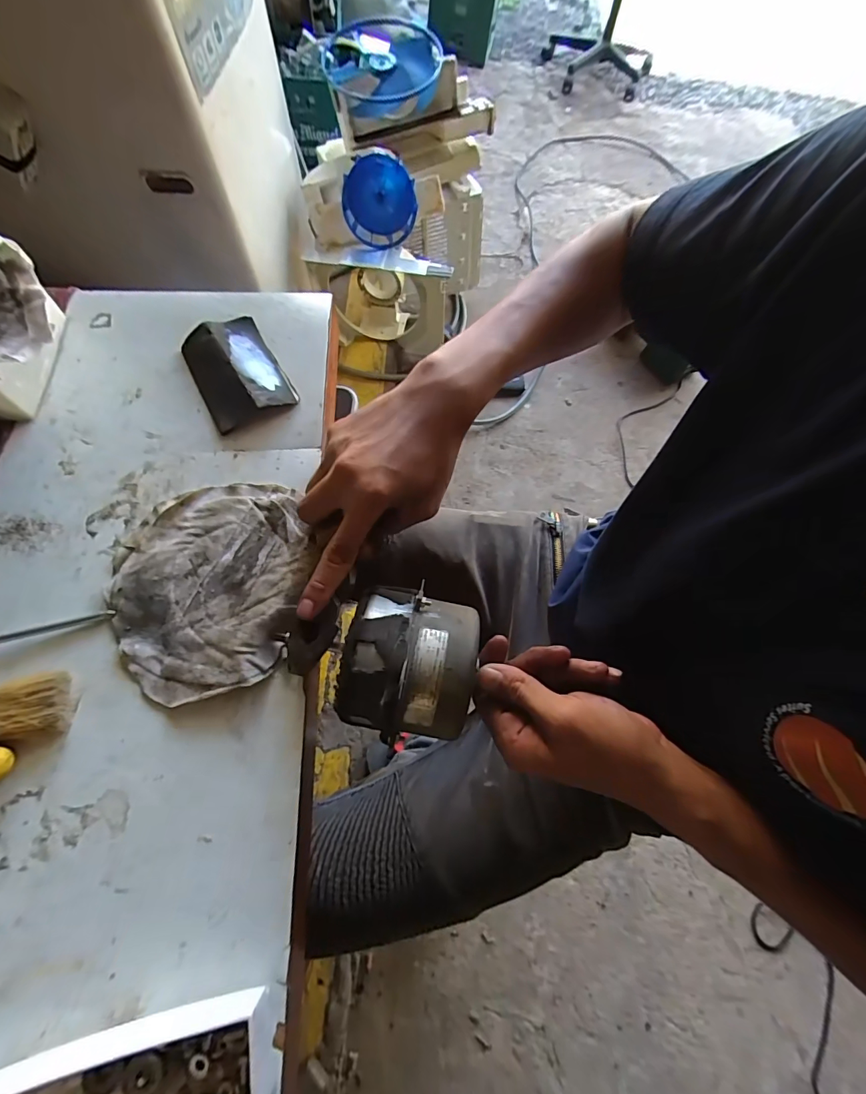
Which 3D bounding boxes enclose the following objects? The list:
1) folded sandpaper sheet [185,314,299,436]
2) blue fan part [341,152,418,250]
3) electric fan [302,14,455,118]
[{"bbox_3d":[-0.182,-0.163,0.394,0.074,0.019,0.114,-30,73,-12],"label":"folded sandpaper sheet"},{"bbox_3d":[-0.132,-0.845,1.052,0.177,0.179,0.060,-8,40,-9],"label":"blue fan part"},{"bbox_3d":[-0.142,-1.181,1.041,0.320,0.072,0.320,1,69,-4],"label":"electric fan"}]

